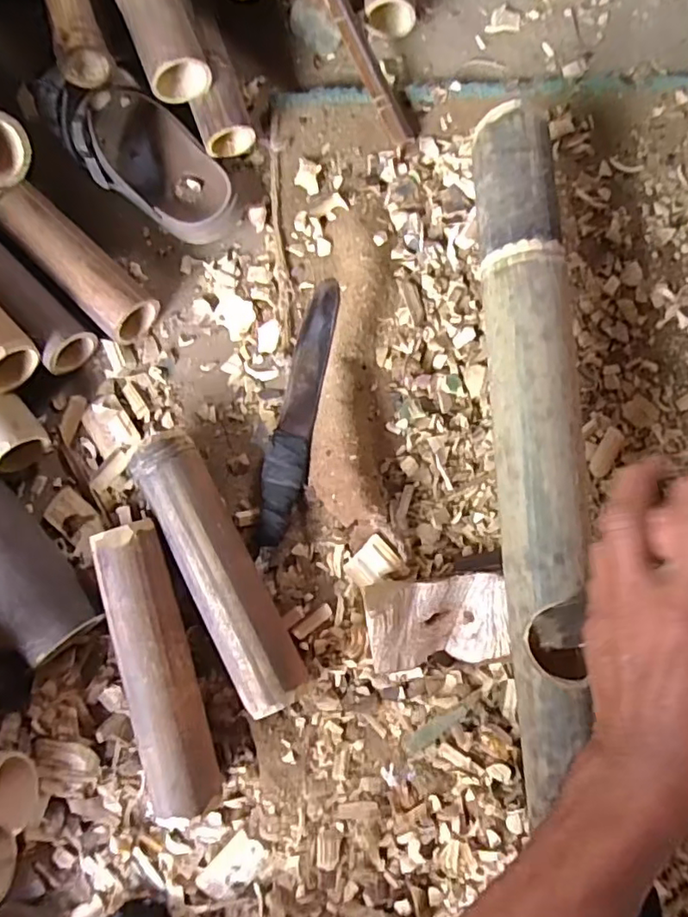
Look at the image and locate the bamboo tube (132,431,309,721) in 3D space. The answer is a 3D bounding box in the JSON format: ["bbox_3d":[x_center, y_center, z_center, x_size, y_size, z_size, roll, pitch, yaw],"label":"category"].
[{"bbox_3d":[-0.109,0.097,0.508,0.057,0.055,0.243,-28,83,-1],"label":"bamboo tube"}]

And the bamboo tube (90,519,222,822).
[{"bbox_3d":[-0.155,0.177,0.500,0.057,0.062,0.242,-14,83,-1],"label":"bamboo tube"}]

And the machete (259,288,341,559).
[{"bbox_3d":[-0.044,-0.040,0.542,0.039,0.019,0.268,12,84,4],"label":"machete"}]

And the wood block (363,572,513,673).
[{"bbox_3d":[0.076,0.139,0.494,0.112,0.049,0.072,-6,83,1],"label":"wood block"}]

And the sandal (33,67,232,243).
[{"bbox_3d":[-0.200,-0.299,0.553,0.094,0.070,0.208,-44,83,-3],"label":"sandal"}]

